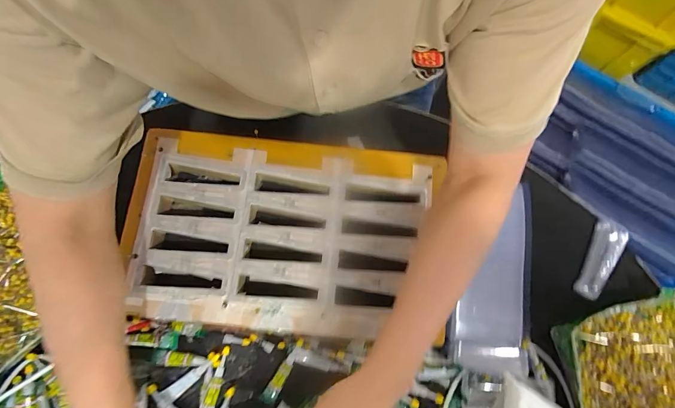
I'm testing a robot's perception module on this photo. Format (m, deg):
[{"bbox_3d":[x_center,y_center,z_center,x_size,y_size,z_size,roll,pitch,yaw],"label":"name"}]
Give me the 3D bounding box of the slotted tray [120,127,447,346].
[{"bbox_3d":[-0.069,0.033,0.409,0.351,0.040,0.223,5,75,2],"label":"slotted tray"}]

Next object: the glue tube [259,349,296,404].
[{"bbox_3d":[-0.065,0.199,0.383,0.017,0.008,0.064,32,78,6],"label":"glue tube"}]

